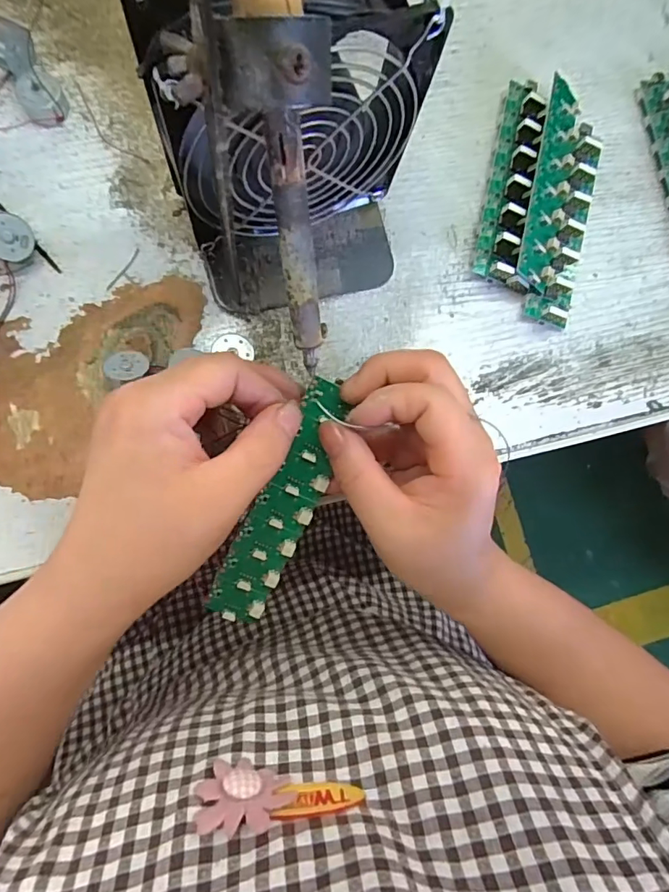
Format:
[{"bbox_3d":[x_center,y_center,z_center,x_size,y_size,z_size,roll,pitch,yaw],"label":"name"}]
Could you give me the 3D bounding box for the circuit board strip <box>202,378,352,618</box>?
[{"bbox_3d":[-0.027,0.032,0.248,0.030,0.007,0.134,24,101,-4],"label":"circuit board strip"}]

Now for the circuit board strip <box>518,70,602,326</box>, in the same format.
[{"bbox_3d":[0.142,-0.154,0.309,0.046,0.020,0.152,15,82,-6],"label":"circuit board strip"}]

